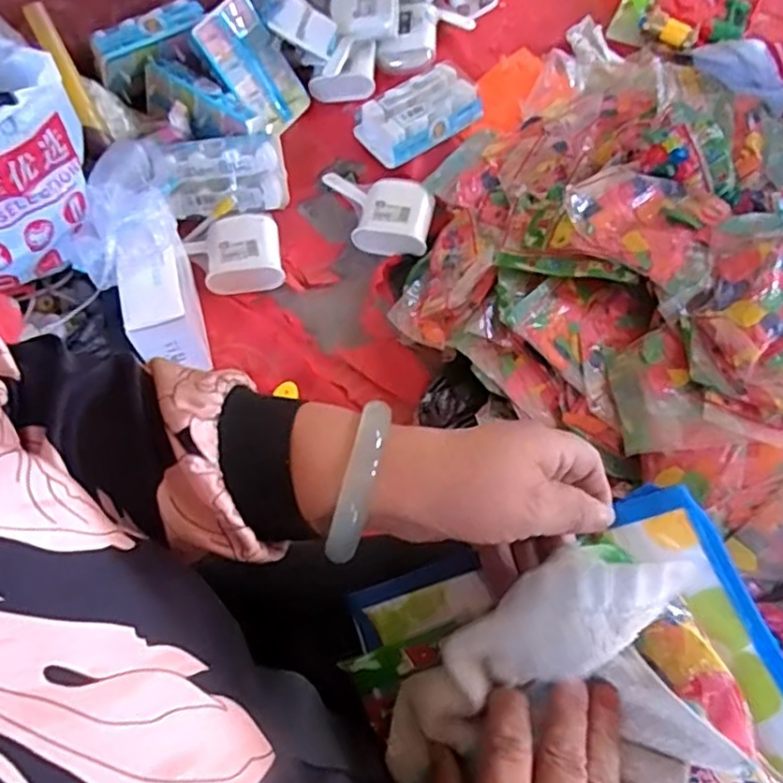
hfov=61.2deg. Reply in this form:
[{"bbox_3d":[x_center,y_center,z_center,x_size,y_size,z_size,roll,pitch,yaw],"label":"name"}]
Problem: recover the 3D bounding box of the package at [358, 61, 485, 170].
[{"bbox_3d":[0.040,-0.428,1.029,0.177,0.071,0.109,-31,69,-13],"label":"package"}]

